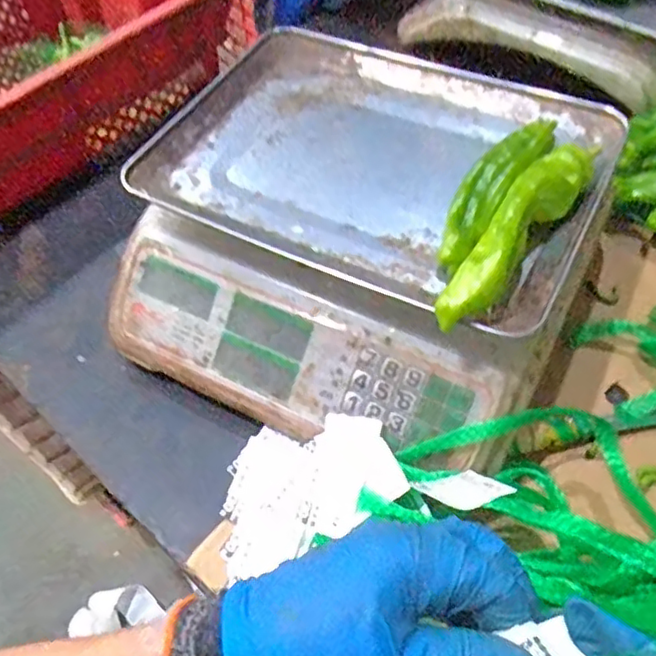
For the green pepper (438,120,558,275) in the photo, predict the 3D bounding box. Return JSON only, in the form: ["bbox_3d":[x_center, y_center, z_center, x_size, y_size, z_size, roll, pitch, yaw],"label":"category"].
[{"bbox_3d":[0.118,-0.099,0.454,0.034,0.027,0.156,31,63,21],"label":"green pepper"}]

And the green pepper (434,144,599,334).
[{"bbox_3d":[0.125,-0.067,0.410,0.030,0.044,0.181,34,64,22],"label":"green pepper"}]

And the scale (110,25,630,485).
[{"bbox_3d":[0.028,-0.081,0.505,0.338,0.145,0.323,23,60,16],"label":"scale"}]

